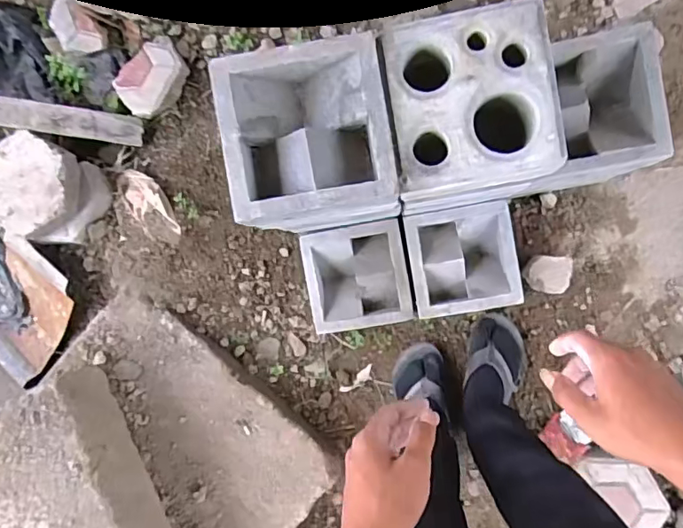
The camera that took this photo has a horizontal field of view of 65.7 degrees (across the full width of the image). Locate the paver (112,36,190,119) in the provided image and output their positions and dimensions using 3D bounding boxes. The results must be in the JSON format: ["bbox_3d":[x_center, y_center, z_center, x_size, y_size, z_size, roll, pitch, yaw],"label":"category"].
[{"bbox_3d":[-0.399,-0.392,1.129,0.157,0.055,0.117,-38,87,8],"label":"paver"}]

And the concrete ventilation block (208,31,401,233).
[{"bbox_3d":[-0.039,-0.155,0.659,0.199,0.080,0.221,-9,91,9],"label":"concrete ventilation block"}]

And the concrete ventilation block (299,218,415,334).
[{"bbox_3d":[0.037,0.023,1.084,0.196,0.104,0.200,-10,91,9],"label":"concrete ventilation block"}]

